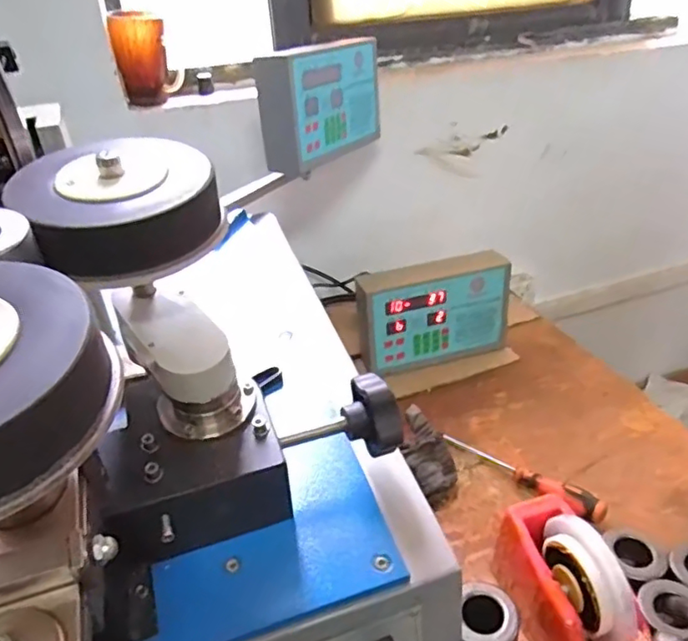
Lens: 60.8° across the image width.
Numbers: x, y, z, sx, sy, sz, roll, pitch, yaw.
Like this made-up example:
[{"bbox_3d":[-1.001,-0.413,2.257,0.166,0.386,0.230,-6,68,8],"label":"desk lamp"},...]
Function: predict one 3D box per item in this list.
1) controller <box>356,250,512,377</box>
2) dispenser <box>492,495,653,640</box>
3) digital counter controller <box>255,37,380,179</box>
[{"bbox_3d":[0.135,-0.013,0.890,0.226,0.151,0.056,-12,33,-12],"label":"controller"},{"bbox_3d":[0.208,0.258,0.508,0.068,0.116,0.197,-13,33,-13],"label":"dispenser"},{"bbox_3d":[-0.028,-0.313,0.840,0.057,0.150,0.225,18,38,31],"label":"digital counter controller"}]

